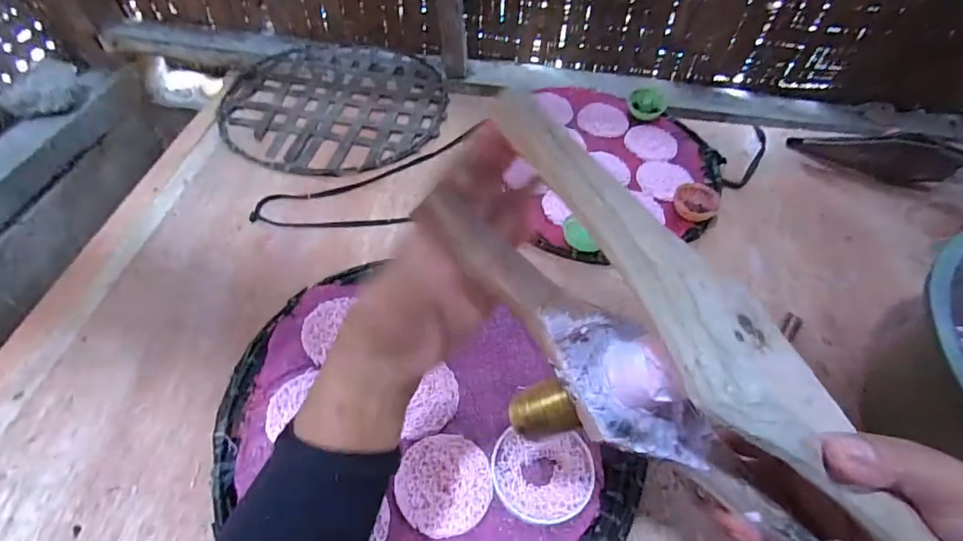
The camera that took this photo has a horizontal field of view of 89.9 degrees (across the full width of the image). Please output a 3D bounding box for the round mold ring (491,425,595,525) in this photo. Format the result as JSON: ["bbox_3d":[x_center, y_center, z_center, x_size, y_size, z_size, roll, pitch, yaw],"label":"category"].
[{"bbox_3d":[0.054,0.176,0.420,0.090,0.004,0.079,6,54,-1],"label":"round mold ring"}]

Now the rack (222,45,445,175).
[{"bbox_3d":[-0.224,-0.259,0.746,0.323,0.008,0.301,3,54,-3],"label":"rack"}]

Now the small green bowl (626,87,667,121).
[{"bbox_3d":[0.272,-0.274,0.792,0.060,0.025,0.064,3,54,-3],"label":"small green bowl"}]

